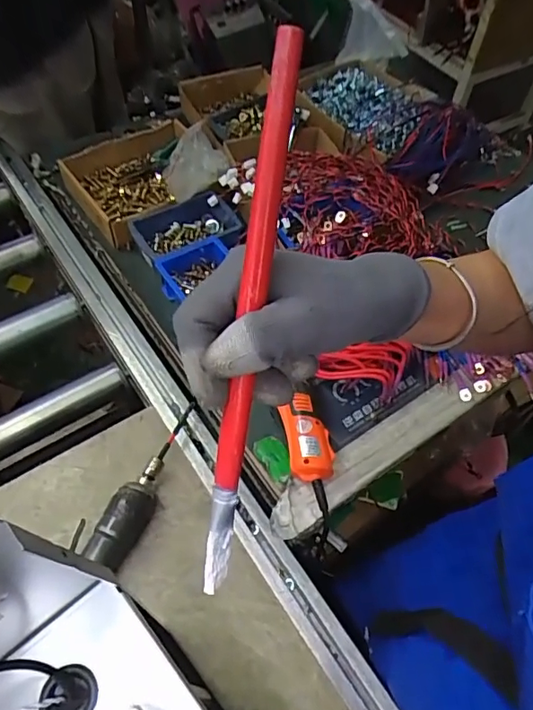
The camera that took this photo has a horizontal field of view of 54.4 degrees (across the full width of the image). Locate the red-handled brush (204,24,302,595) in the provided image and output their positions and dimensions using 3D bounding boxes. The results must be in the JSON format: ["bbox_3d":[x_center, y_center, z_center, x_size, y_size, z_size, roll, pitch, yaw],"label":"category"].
[{"bbox_3d":[-0.010,-0.002,0.253,0.013,0.273,0.015,10,17,3],"label":"red-handled brush"}]

